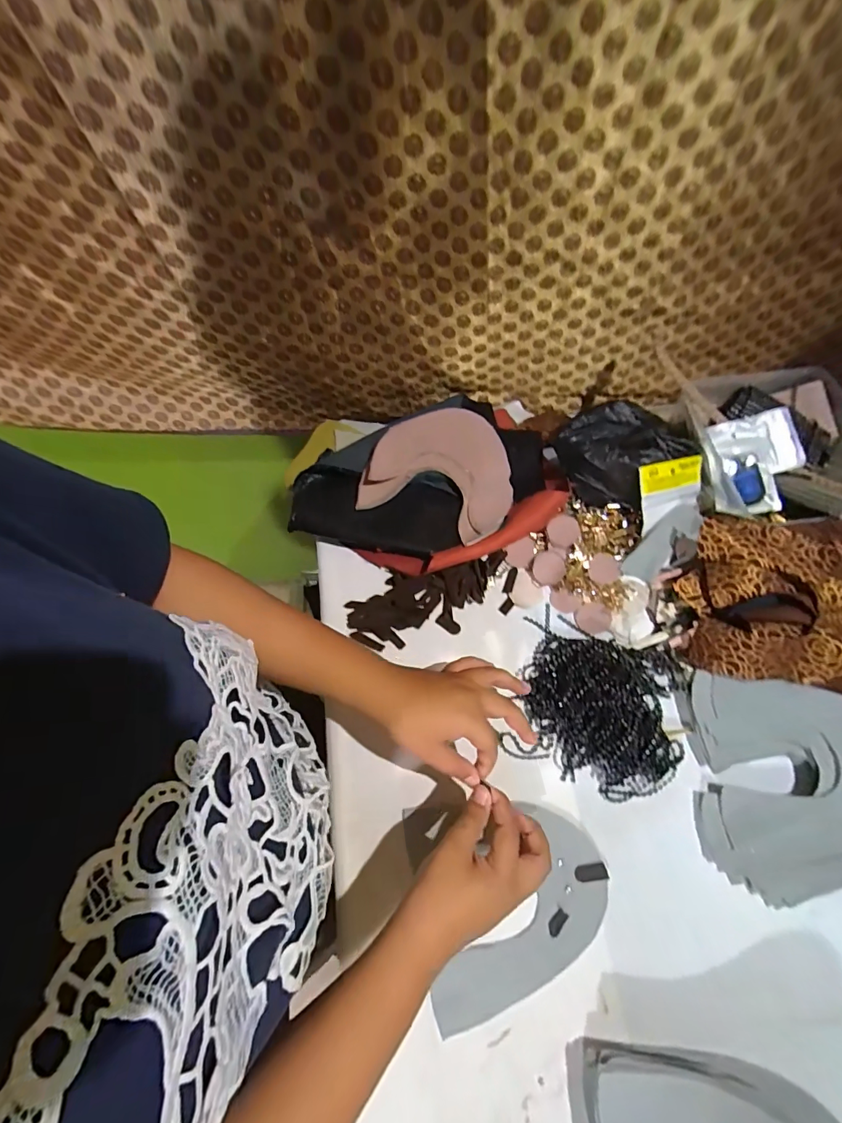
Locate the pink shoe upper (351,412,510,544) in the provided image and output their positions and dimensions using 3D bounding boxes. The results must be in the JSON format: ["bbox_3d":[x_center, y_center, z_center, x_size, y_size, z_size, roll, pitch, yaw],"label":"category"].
[{"bbox_3d":[0.031,-0.110,0.517,0.159,0.043,0.183,31,64,-3],"label":"pink shoe upper"}]

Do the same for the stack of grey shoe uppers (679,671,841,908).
[{"bbox_3d":[0.359,0.205,0.399,0.203,0.035,0.174,6,66,2],"label":"stack of grey shoe uppers"}]

